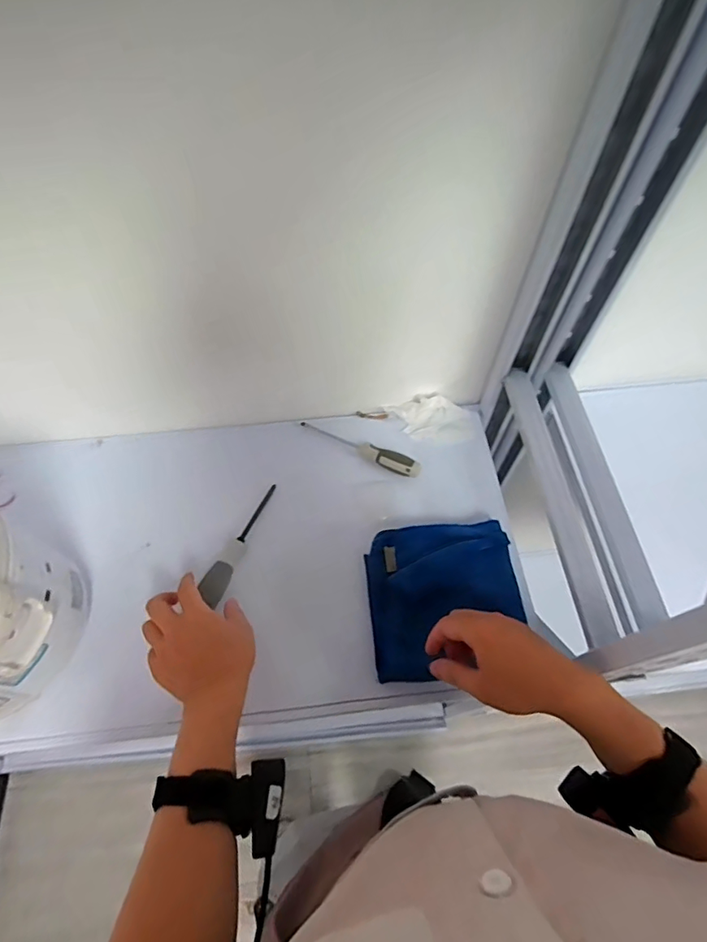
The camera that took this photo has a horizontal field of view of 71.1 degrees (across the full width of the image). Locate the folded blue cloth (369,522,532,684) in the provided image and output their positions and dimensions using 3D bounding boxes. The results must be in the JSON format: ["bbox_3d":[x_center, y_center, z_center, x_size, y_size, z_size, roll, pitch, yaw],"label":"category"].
[{"bbox_3d":[0.109,0.149,0.588,0.178,0.044,0.172,-6,62,-3],"label":"folded blue cloth"}]

